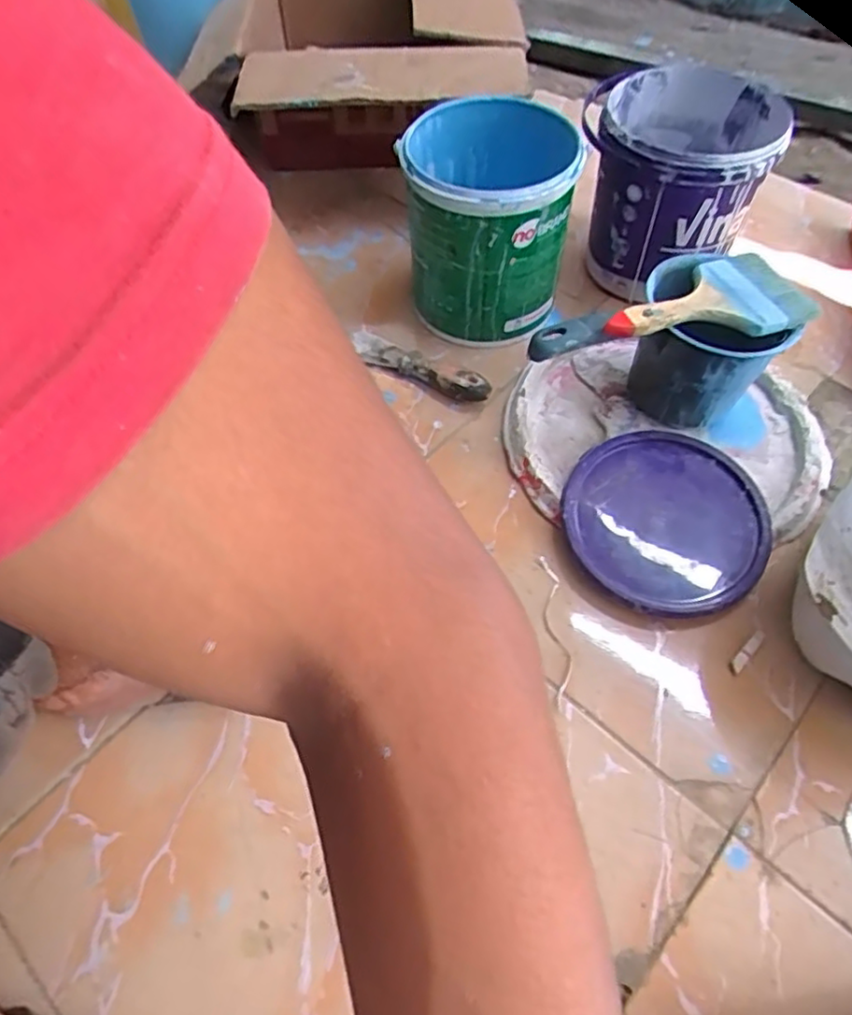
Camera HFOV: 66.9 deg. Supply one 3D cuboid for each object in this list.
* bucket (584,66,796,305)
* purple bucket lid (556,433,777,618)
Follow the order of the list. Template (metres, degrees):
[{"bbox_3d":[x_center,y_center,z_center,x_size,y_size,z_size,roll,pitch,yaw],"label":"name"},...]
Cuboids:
[{"bbox_3d":[0.272,-0.359,0.728,0.193,0.171,0.198,-1,58,1],"label":"bucket"},{"bbox_3d":[0.217,0.008,0.585,0.177,0.025,0.164,-2,60,3],"label":"purple bucket lid"}]

